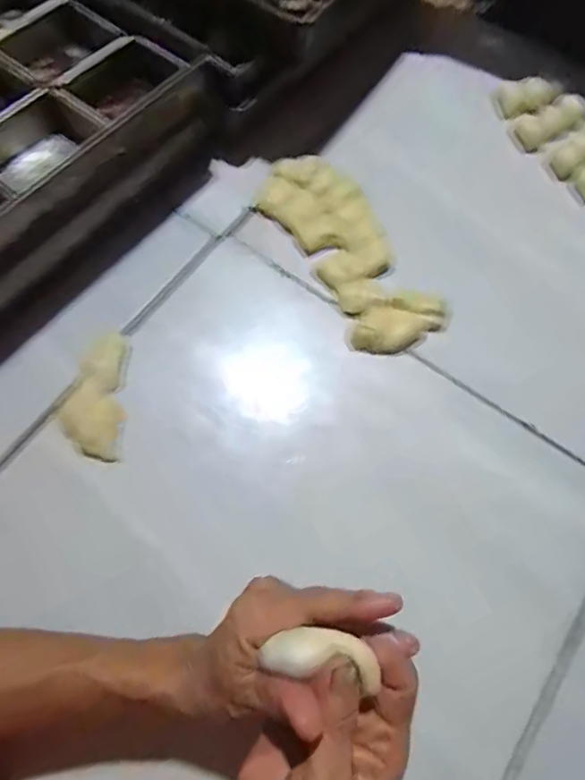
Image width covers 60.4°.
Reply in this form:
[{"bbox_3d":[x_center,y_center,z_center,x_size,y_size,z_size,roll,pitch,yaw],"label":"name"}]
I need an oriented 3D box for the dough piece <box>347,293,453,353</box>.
[{"bbox_3d":[0.110,-0.070,0.527,0.107,0.025,0.051,-22,73,-8],"label":"dough piece"}]

